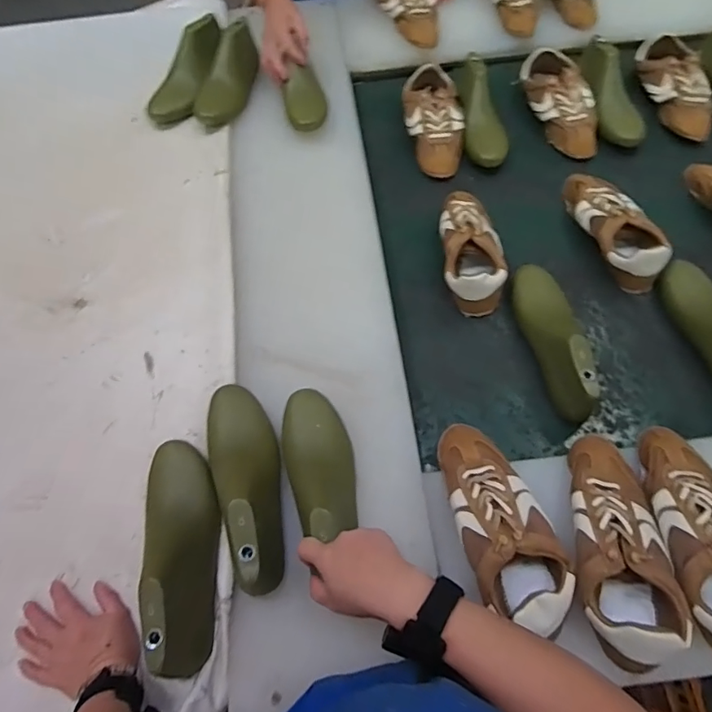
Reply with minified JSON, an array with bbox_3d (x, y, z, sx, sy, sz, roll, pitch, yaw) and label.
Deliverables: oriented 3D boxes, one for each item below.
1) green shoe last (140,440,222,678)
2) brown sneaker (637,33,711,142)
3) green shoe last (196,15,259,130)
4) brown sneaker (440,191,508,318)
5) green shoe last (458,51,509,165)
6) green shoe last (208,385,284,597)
[{"bbox_3d":[-0.198,0.210,0.557,0.074,0.097,0.252,-12,65,-4],"label":"green shoe last"},{"bbox_3d":[0.604,-0.510,0.946,0.087,0.068,0.211,-4,64,1],"label":"brown sneaker"},{"bbox_3d":[-0.236,-0.532,0.942,0.071,0.071,0.220,16,79,9],"label":"green shoe last"},{"bbox_3d":[0.183,-0.176,0.789,0.095,0.068,0.217,-1,65,3],"label":"brown sneaker"},{"bbox_3d":[0.232,-0.462,0.921,0.070,0.089,0.235,-4,64,1],"label":"green shoe last"},{"bbox_3d":[-0.130,0.142,0.583,0.077,0.082,0.256,-15,52,-6],"label":"green shoe last"}]

